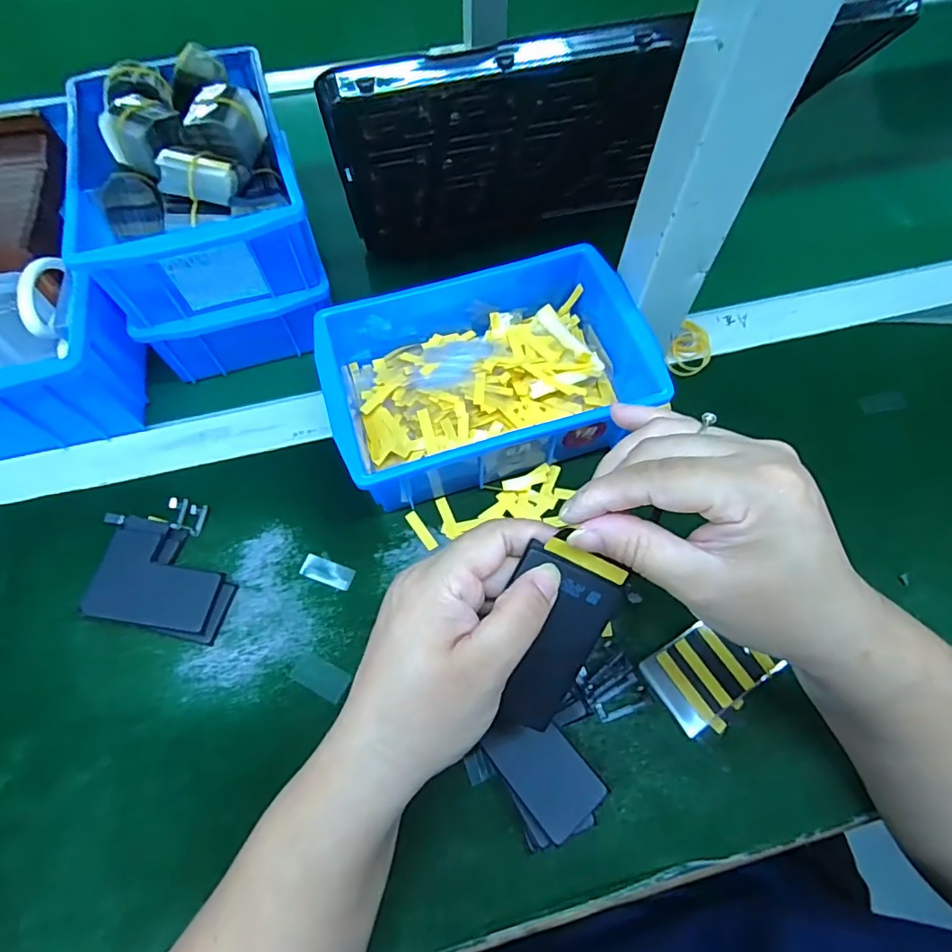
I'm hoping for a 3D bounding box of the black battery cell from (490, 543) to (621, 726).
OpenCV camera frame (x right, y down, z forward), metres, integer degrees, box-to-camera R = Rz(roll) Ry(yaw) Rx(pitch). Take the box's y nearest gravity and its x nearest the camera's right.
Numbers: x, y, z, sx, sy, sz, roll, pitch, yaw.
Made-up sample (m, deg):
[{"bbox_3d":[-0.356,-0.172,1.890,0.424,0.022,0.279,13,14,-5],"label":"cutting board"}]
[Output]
[{"bbox_3d":[0.027,0.074,0.229,0.048,0.004,0.078,26,96,-11],"label":"black battery cell"}]

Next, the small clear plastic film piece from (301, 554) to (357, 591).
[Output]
[{"bbox_3d":[-0.093,0.060,0.328,0.033,0.004,0.014,18,65,9],"label":"small clear plastic film piece"}]

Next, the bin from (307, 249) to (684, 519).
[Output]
[{"bbox_3d":[0.003,-0.073,0.357,0.198,0.068,0.152,-15,64,-7],"label":"bin"}]

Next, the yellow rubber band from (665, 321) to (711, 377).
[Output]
[{"bbox_3d":[0.164,-0.096,0.400,0.030,0.008,0.047,29,67,14],"label":"yellow rubber band"}]

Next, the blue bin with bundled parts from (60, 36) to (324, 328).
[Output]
[{"bbox_3d":[-0.188,-0.206,0.352,0.136,0.070,0.189,-17,65,-8],"label":"blue bin with bundled parts"}]

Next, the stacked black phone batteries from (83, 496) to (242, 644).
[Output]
[{"bbox_3d":[-0.192,0.054,0.326,0.091,0.011,0.079,10,64,5],"label":"stacked black phone batteries"}]

